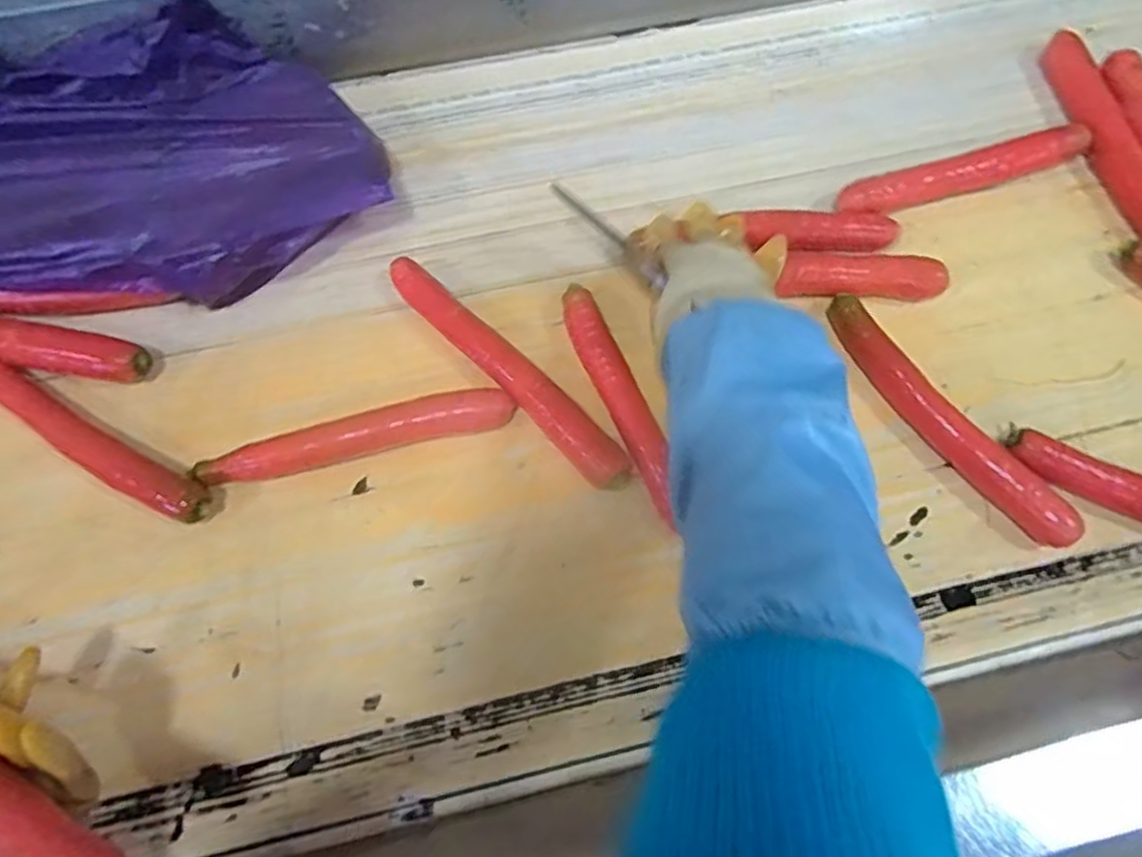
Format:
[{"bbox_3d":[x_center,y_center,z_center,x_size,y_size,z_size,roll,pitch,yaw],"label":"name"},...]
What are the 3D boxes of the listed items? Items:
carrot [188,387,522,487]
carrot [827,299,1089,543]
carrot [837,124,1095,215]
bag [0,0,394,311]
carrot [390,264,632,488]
[{"bbox_3d":[-0.173,0.008,0.553,0.251,0.033,0.035,-11,73,-9],"label":"carrot"},{"bbox_3d":[0.298,-0.010,0.544,0.036,0.028,0.249,-35,78,-15],"label":"carrot"},{"bbox_3d":[0.361,-0.235,0.628,0.240,0.025,0.030,-16,73,-10],"label":"carrot"},{"bbox_3d":[-0.552,-0.245,0.586,0.760,0.162,0.240,2,71,-4],"label":"bag"},{"bbox_3d":[-0.054,-0.048,0.569,0.035,0.036,0.269,-42,80,-16],"label":"carrot"}]

